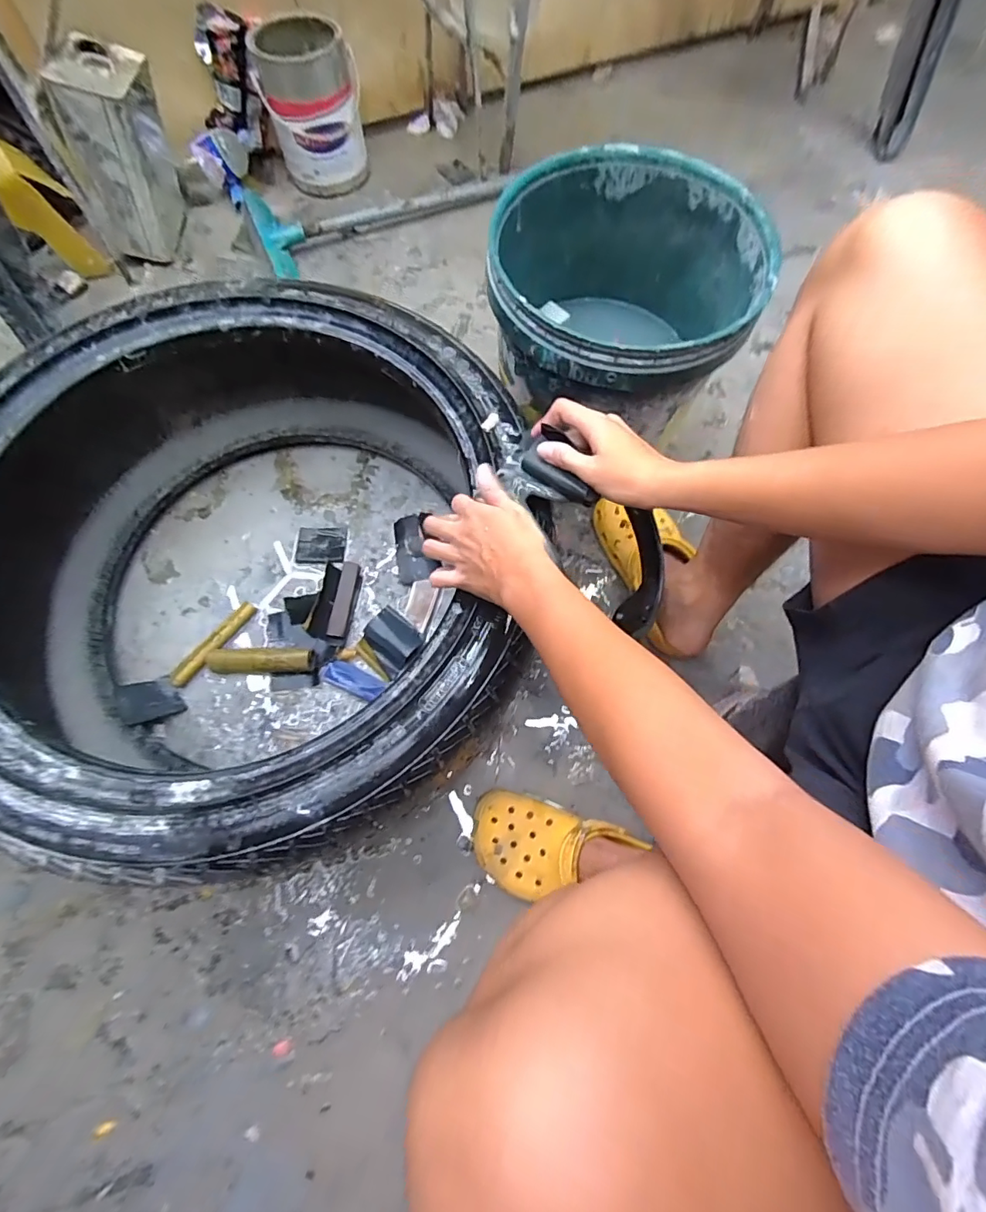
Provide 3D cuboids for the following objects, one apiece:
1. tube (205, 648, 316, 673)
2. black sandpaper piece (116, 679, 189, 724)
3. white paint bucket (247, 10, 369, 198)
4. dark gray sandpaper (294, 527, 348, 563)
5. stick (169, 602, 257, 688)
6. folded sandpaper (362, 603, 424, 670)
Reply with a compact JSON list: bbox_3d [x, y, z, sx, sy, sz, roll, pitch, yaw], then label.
[{"bbox_3d":[-0.321,0.075,0.689,0.146,0.028,0.029,0,70,-1],"label":"tube"},{"bbox_3d":[-0.458,0.125,0.662,0.070,0.011,0.061,-21,64,-42],"label":"black sandpaper piece"},{"bbox_3d":[-0.345,-0.966,0.963,0.176,0.197,0.183,-13,71,-6],"label":"white paint bucket"},{"bbox_3d":[-0.261,-0.094,0.759,0.074,0.004,0.058,3,70,0],"label":"dark gray sandpaper"},{"bbox_3d":[-0.391,0.055,0.703,0.023,0.023,0.144,35,73,11],"label":"stick"},{"bbox_3d":[-0.137,0.043,0.693,0.071,0.034,0.057,40,75,12],"label":"folded sandpaper"}]

